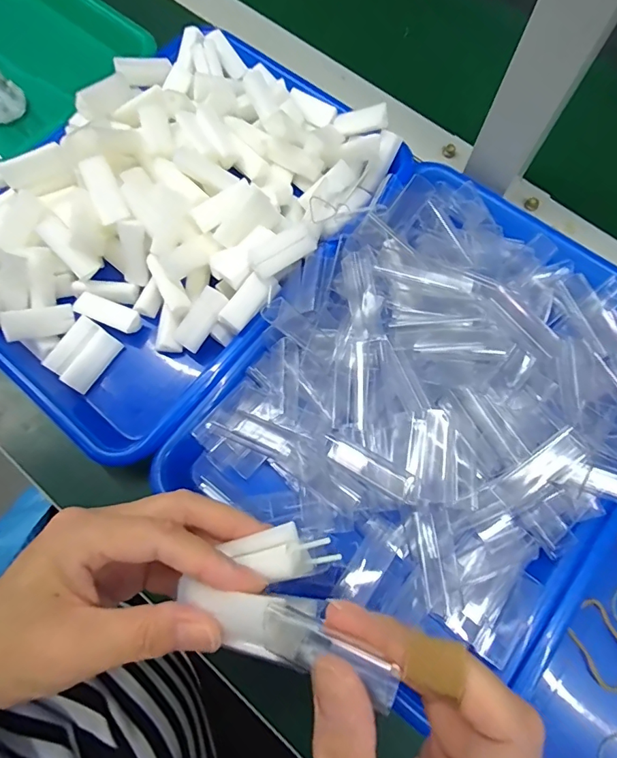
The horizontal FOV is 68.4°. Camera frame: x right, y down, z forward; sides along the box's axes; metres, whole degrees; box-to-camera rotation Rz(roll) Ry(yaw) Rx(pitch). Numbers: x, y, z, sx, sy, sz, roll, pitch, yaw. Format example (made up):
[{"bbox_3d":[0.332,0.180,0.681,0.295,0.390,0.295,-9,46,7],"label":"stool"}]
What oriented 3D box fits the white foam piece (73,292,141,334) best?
[{"bbox_3d":[-0.149,-0.049,0.339,0.046,0.013,0.019,22,74,6],"label":"white foam piece"}]

